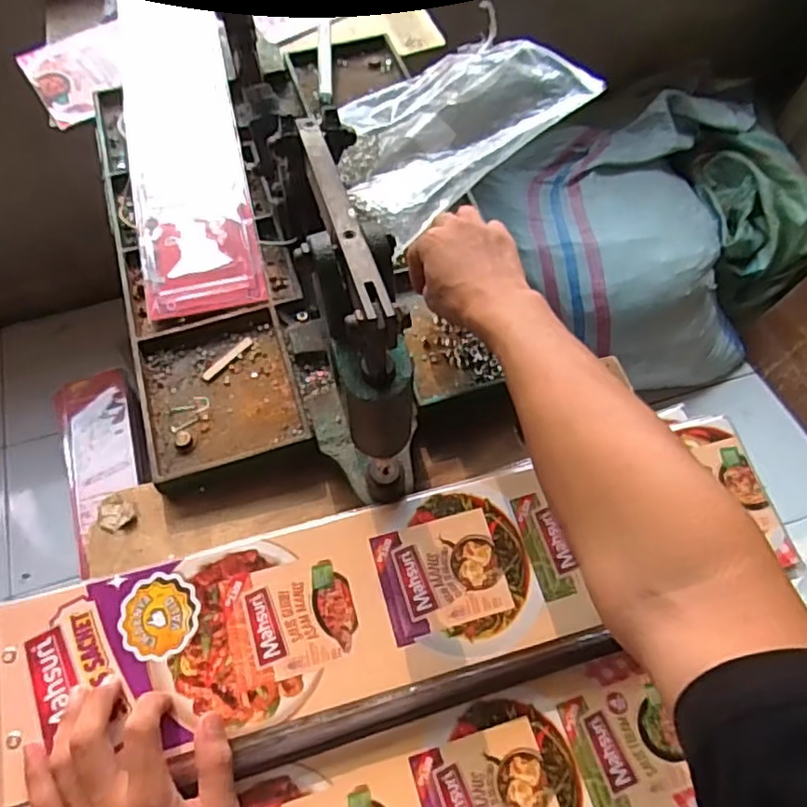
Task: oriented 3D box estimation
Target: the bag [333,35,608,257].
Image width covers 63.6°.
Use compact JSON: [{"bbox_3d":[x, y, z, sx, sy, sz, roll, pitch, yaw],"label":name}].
[{"bbox_3d":[0.045,-0.296,0.681,0.263,0.066,0.166,-36,67,-18],"label":"bag"}]

